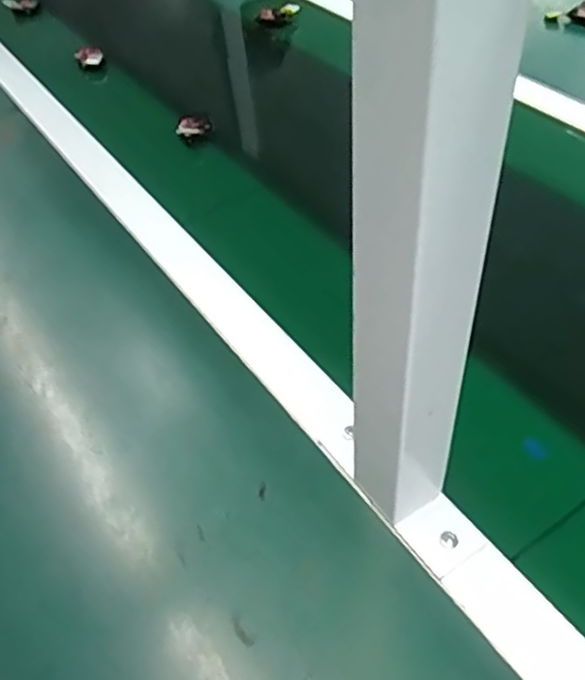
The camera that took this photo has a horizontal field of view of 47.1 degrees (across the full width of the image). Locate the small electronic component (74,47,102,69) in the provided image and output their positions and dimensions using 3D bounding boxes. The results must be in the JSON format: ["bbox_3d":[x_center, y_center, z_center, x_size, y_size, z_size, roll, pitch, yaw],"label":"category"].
[{"bbox_3d":[-0.259,-0.361,0.855,0.034,0.020,0.023,-18,47,-12],"label":"small electronic component"}]

